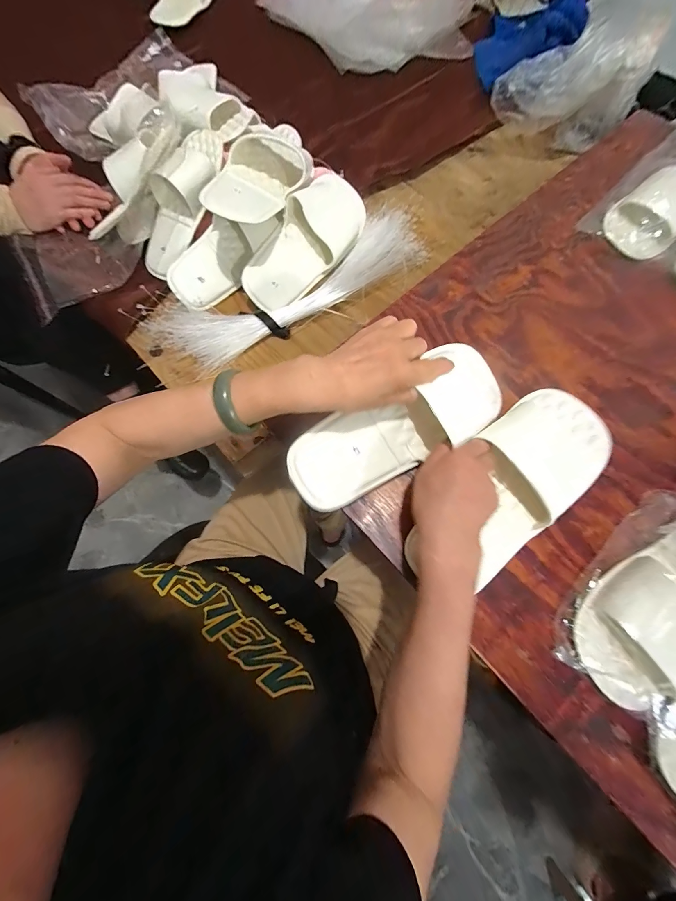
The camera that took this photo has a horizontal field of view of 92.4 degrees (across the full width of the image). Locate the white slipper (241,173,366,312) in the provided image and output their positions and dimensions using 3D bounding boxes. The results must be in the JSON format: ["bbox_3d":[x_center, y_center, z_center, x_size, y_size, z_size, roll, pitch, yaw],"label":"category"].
[{"bbox_3d":[-0.052,-0.334,0.529,0.104,0.070,0.262,40,79,-21],"label":"white slipper"}]

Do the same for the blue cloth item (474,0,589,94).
[{"bbox_3d":[0.410,-0.913,0.715,0.217,0.069,0.098,-2,69,26],"label":"blue cloth item"}]

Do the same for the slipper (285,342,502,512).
[{"bbox_3d":[0.077,-0.030,0.356,0.256,0.062,0.100,-29,72,-5],"label":"slipper"}]

